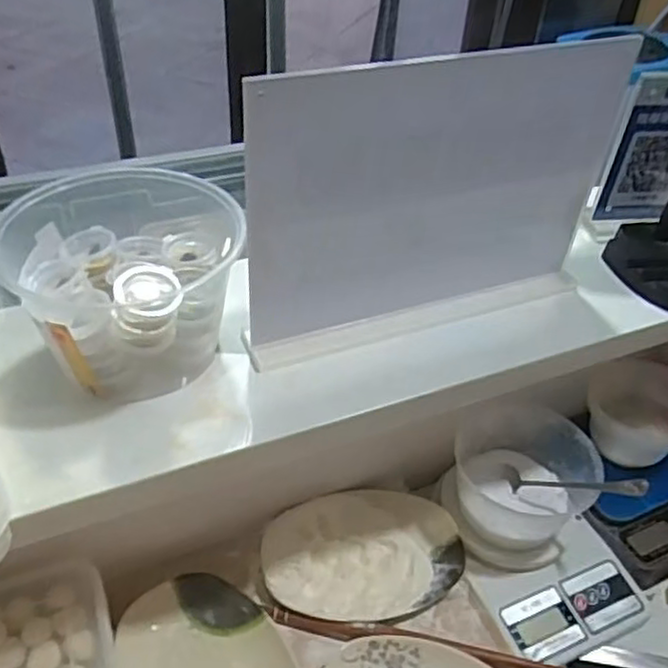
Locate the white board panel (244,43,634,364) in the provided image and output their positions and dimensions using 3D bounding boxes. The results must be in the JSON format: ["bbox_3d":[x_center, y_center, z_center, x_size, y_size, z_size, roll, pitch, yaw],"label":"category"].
[{"bbox_3d":[0.081,-0.097,0.510,0.299,0.202,0.043,-14,47,-18],"label":"white board panel"}]

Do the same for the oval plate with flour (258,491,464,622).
[{"bbox_3d":[0.029,0.215,0.683,0.195,0.024,0.138,-2,44,-7],"label":"oval plate with flour"}]

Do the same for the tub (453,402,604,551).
[{"bbox_3d":[0.191,0.151,0.721,0.135,0.098,0.120,-6,45,-10],"label":"tub"}]

